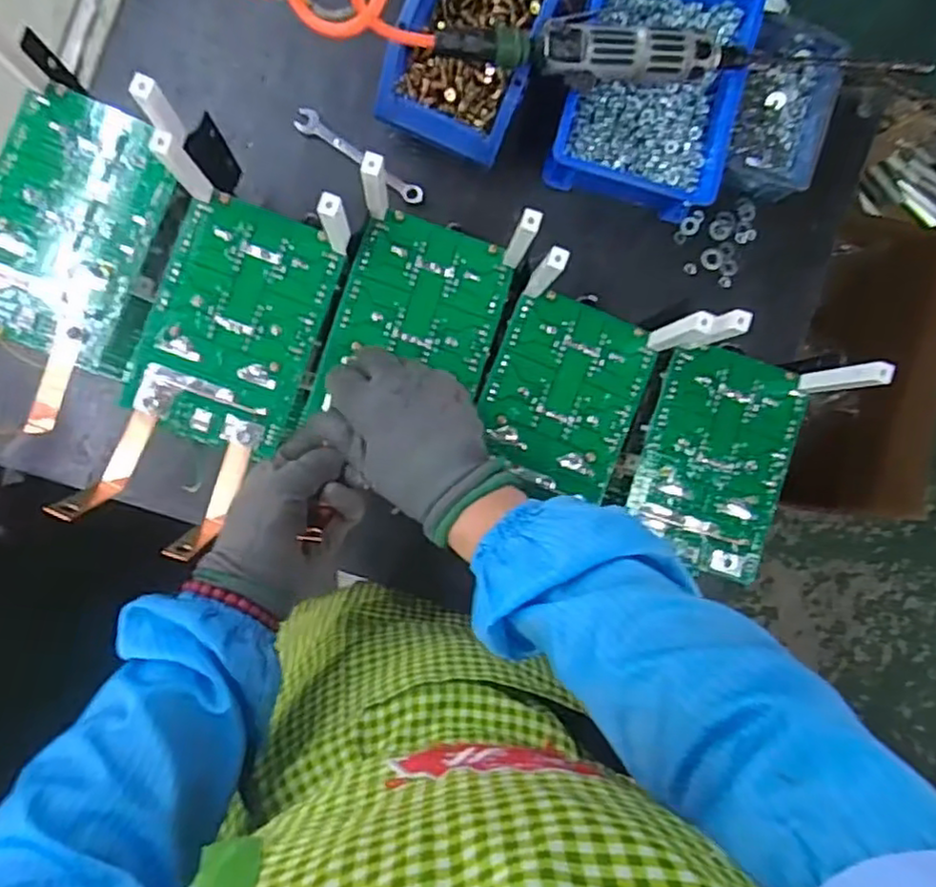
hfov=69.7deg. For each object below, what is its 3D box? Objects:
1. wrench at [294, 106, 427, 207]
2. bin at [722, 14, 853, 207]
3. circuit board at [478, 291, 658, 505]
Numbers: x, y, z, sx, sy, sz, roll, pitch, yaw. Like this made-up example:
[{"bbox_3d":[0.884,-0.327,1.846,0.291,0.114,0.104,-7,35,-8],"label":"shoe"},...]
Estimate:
[{"bbox_3d":[-0.098,-0.261,0.613,0.133,0.010,0.022,33,87,-5],"label":"wrench"},{"bbox_3d":[0.288,-0.304,0.612,0.076,0.040,0.156,12,89,-6],"label":"bin"},{"bbox_3d":[0.070,-0.035,0.494,0.109,0.009,0.134,22,88,-5],"label":"circuit board"}]

